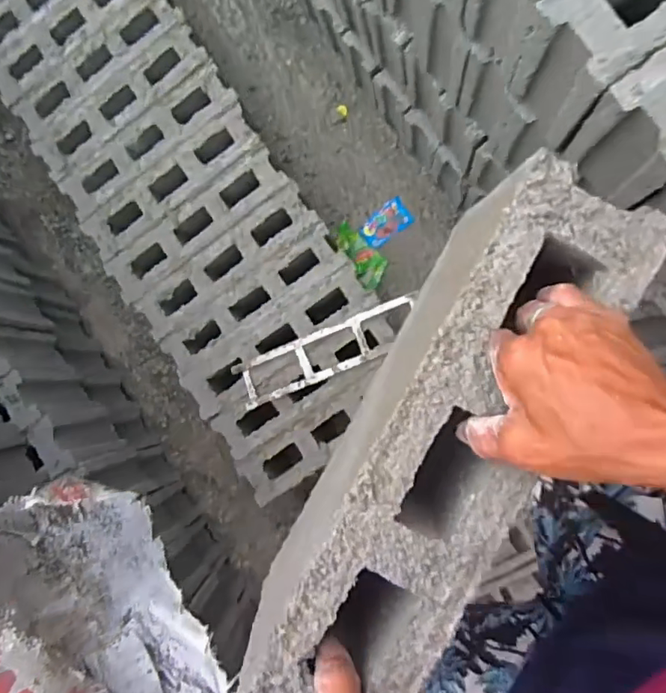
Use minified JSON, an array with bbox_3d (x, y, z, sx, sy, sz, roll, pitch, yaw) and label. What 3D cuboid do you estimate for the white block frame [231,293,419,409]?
[{"bbox_3d":[-0.009,0.009,1.017,0.366,0.022,0.087,-22,87,4],"label":"white block frame"}]

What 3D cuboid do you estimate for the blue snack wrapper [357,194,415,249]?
[{"bbox_3d":[0.121,-0.286,1.271,0.119,0.007,0.076,-34,86,4],"label":"blue snack wrapper"}]

